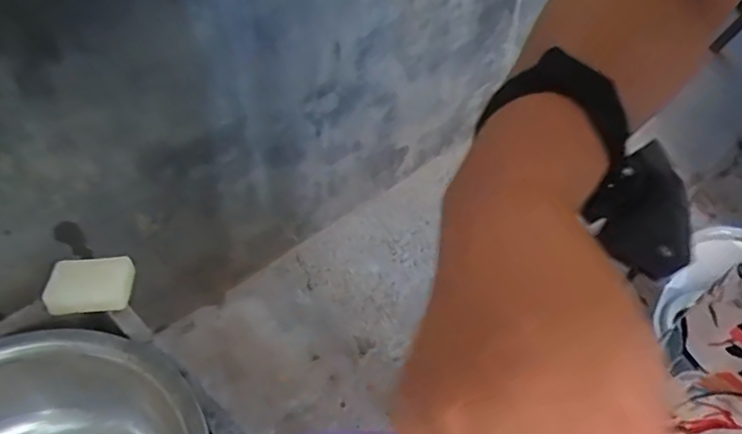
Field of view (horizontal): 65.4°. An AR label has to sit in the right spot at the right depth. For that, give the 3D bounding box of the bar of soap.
[{"bbox_3d":[-0.345,0.086,0.714,0.099,0.042,0.063,-4,43,-6],"label":"bar of soap"}]

